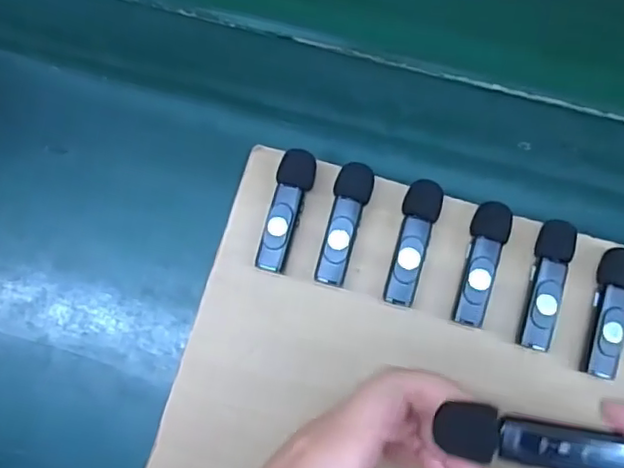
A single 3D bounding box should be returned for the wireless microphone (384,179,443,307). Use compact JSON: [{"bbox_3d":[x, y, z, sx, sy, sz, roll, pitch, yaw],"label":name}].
[{"bbox_3d":[0.052,0.005,0.316,0.018,0.017,0.065,15,74,4],"label":"wireless microphone"}]

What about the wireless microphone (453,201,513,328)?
[{"bbox_3d":[0.087,0.016,0.313,0.019,0.017,0.063,13,74,3],"label":"wireless microphone"}]

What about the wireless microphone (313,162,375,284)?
[{"bbox_3d":[0.017,-0.005,0.318,0.019,0.017,0.064,13,74,3],"label":"wireless microphone"}]

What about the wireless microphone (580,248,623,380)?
[{"bbox_3d":[0.149,0.039,0.304,0.017,0.014,0.064,16,74,4],"label":"wireless microphone"}]

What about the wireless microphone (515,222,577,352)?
[{"bbox_3d":[0.118,0.025,0.308,0.017,0.012,0.066,16,74,4],"label":"wireless microphone"}]

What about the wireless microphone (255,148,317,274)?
[{"bbox_3d":[-0.013,-0.012,0.318,0.018,0.016,0.064,15,74,4],"label":"wireless microphone"}]

